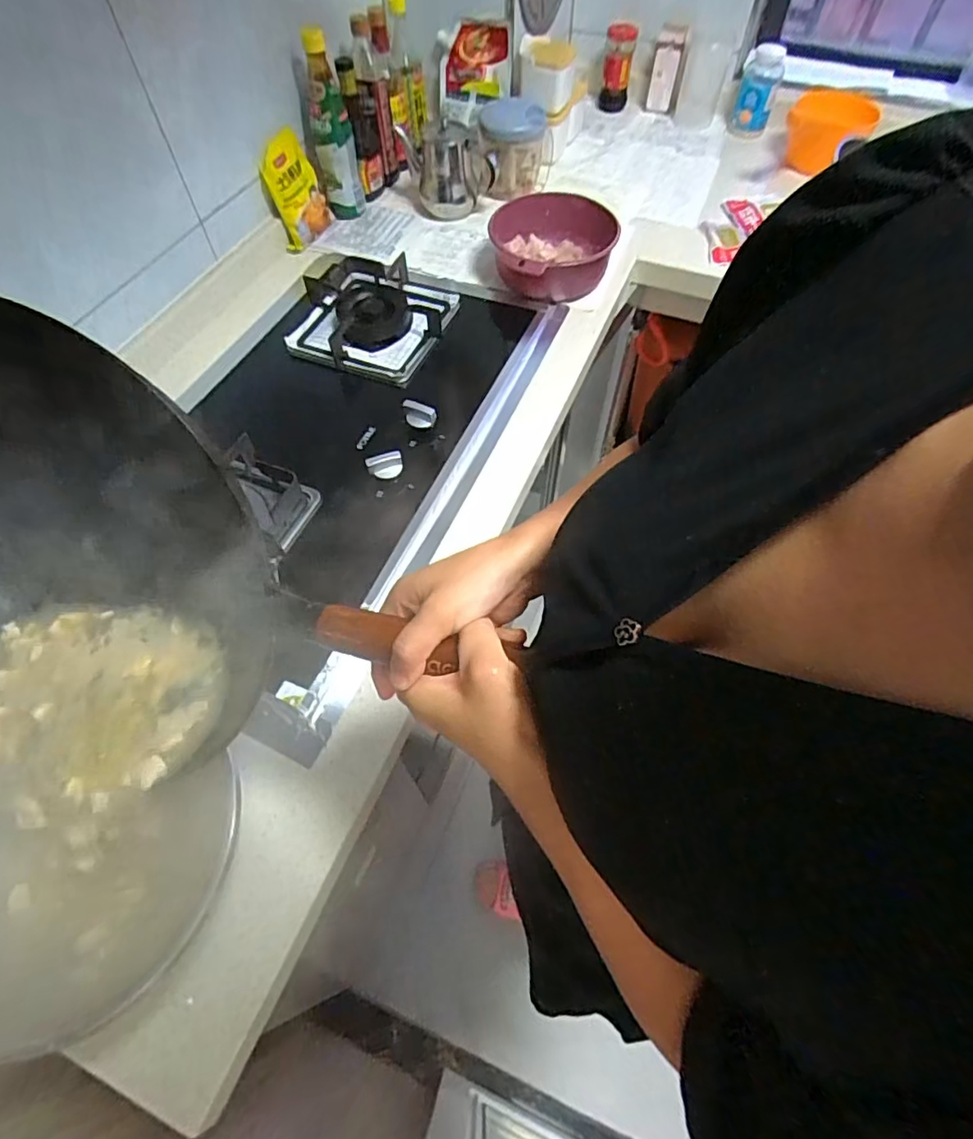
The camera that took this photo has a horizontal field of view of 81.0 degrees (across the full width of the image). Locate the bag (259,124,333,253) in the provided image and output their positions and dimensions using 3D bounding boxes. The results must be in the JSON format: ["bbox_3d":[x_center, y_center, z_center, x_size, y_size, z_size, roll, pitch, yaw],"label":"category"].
[{"bbox_3d":[-0.322,-0.641,0.963,0.029,0.151,0.118,25,63,26],"label":"bag"}]

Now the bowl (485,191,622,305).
[{"bbox_3d":[0.109,-0.523,0.939,0.207,0.081,0.193,0,59,0],"label":"bowl"}]

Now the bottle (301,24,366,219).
[{"bbox_3d":[-0.253,-0.718,0.949,0.068,0.252,0.064,-16,61,-9],"label":"bottle"}]

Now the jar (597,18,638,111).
[{"bbox_3d":[0.291,-1.113,1.263,0.061,0.134,0.073,8,60,5],"label":"jar"}]

